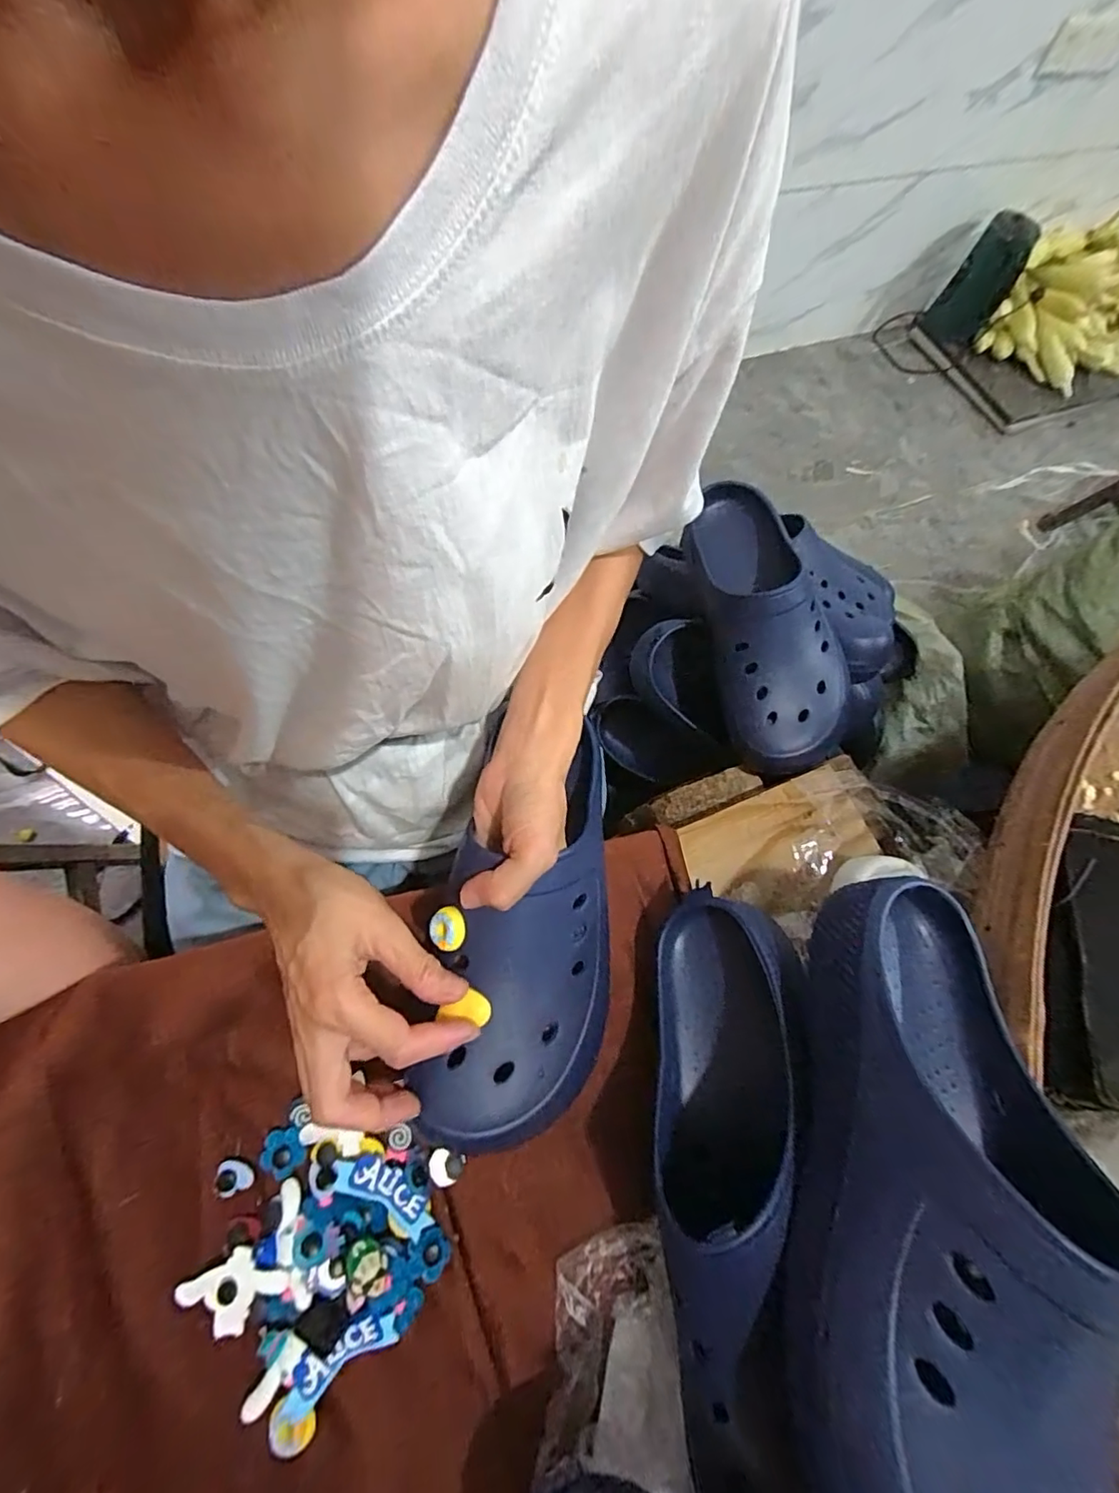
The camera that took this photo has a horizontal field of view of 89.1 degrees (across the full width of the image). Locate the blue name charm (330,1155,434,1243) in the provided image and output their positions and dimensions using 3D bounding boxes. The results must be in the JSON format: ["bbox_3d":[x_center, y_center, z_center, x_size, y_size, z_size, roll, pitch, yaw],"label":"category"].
[{"bbox_3d":[-0.102,0.256,0.328,0.062,0.009,0.021,30,68,7],"label":"blue name charm"}]

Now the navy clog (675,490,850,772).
[{"bbox_3d":[0.175,-0.112,0.481,0.102,0.070,0.253,-13,69,-11],"label":"navy clog"}]

